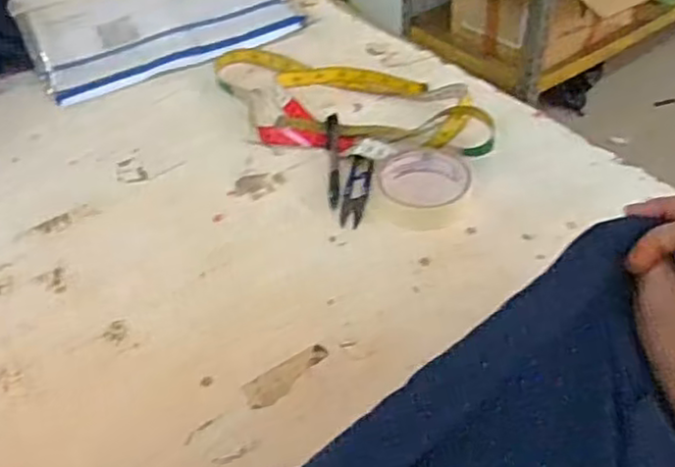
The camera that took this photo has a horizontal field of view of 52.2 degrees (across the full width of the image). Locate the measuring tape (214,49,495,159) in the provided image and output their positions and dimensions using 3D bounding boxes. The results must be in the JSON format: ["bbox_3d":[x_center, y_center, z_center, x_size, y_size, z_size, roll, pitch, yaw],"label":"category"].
[{"bbox_3d":[0.000,-0.135,0.706,0.320,0.025,0.152,16,47,20],"label":"measuring tape"}]

